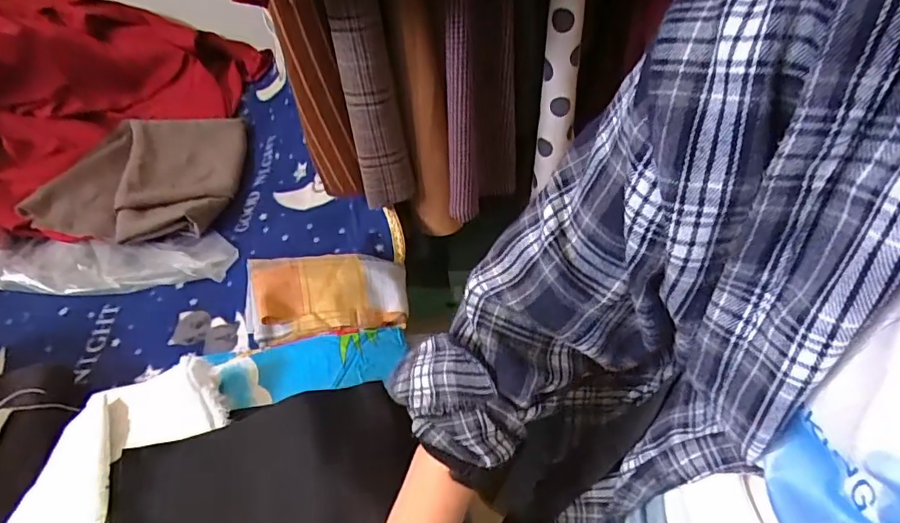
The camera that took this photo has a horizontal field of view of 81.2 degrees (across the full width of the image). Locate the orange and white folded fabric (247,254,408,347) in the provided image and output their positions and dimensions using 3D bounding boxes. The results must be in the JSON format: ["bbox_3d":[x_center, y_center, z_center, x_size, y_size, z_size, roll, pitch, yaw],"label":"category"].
[{"bbox_3d":[-0.144,0.035,0.612,0.186,0.044,0.103,-8,41,-9],"label":"orange and white folded fabric"}]

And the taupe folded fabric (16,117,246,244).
[{"bbox_3d":[-0.459,-0.139,0.792,0.254,0.066,0.287,-4,41,-4],"label":"taupe folded fabric"}]

